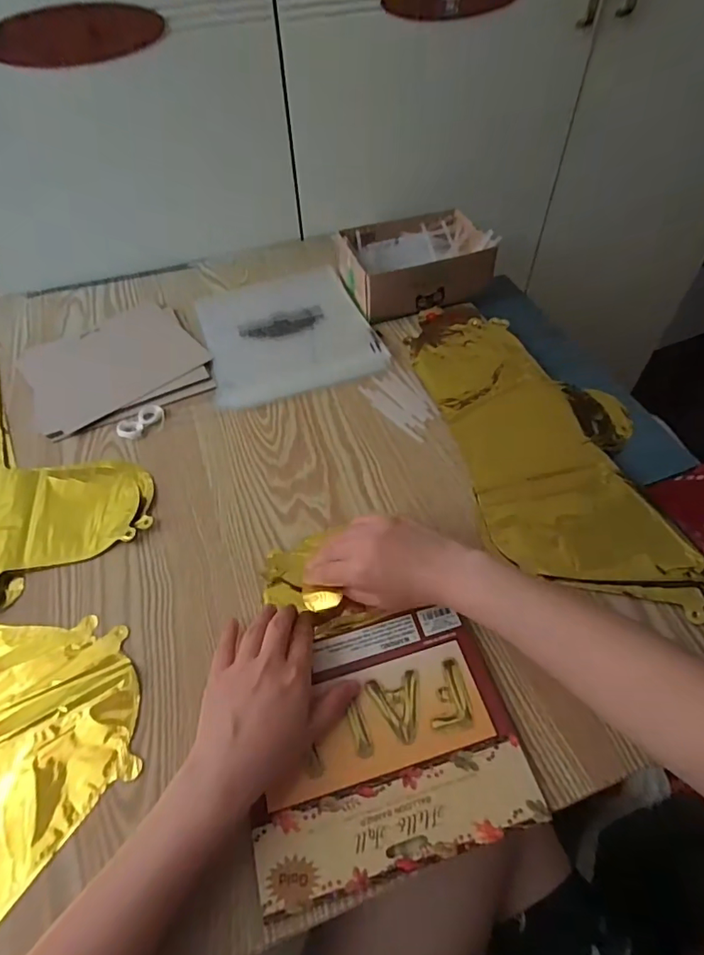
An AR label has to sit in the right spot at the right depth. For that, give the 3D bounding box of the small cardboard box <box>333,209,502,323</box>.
[{"bbox_3d":[0.083,-0.291,0.684,0.189,0.066,0.135,-15,54,-8],"label":"small cardboard box"}]

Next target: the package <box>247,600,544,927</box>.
[{"bbox_3d":[0.018,0.188,0.368,0.188,0.009,0.159,-14,54,-8],"label":"package"}]

